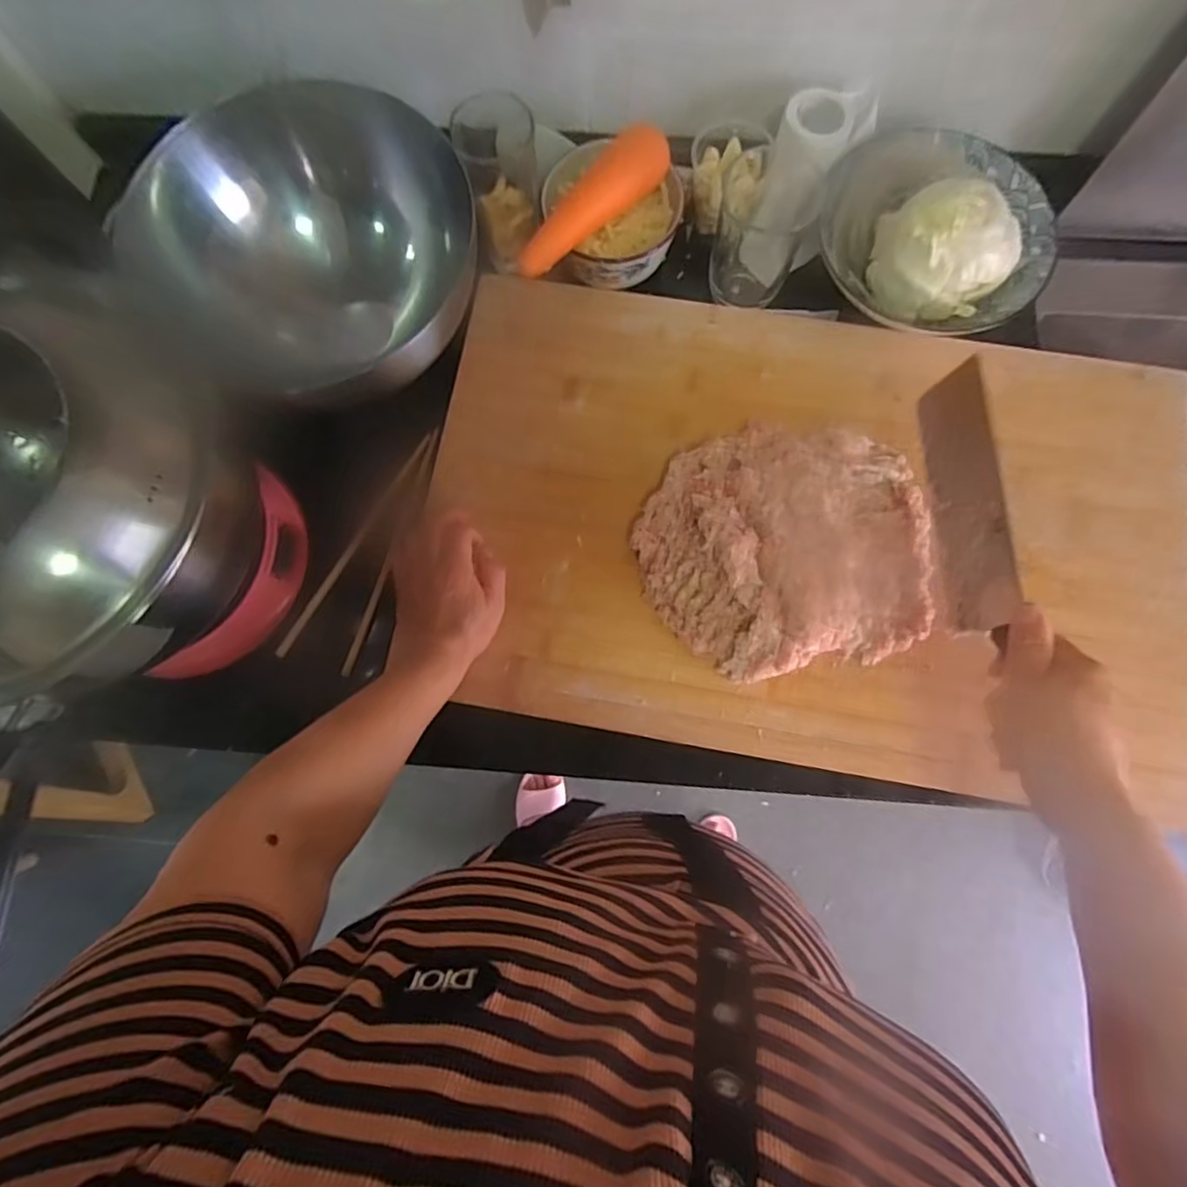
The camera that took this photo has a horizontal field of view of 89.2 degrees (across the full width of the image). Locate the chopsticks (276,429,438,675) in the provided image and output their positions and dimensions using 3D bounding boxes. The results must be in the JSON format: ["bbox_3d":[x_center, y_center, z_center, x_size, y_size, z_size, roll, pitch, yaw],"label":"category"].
[{"bbox_3d":[-0.202,-0.045,0.539,0.062,0.015,0.228,18,79,5],"label":"chopsticks"}]

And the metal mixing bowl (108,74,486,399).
[{"bbox_3d":[-0.224,-0.274,0.489,0.232,0.128,0.213,0,78,1],"label":"metal mixing bowl"}]

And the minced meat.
[{"bbox_3d":[0.156,-0.040,0.486,0.229,0.059,0.195,-9,78,-1],"label":"minced meat"}]

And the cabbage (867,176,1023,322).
[{"bbox_3d":[0.286,-0.281,0.492,0.080,0.074,0.096,-32,80,-6],"label":"cabbage"}]

